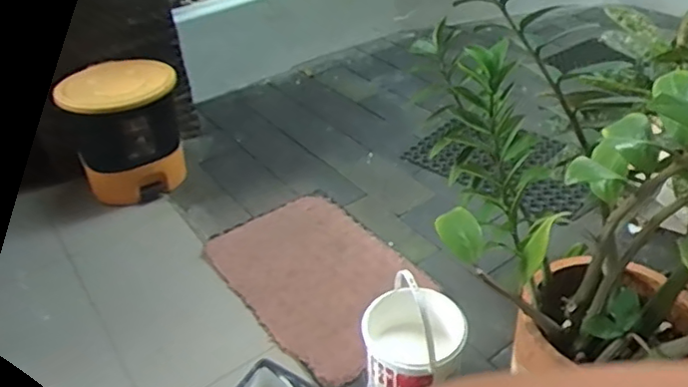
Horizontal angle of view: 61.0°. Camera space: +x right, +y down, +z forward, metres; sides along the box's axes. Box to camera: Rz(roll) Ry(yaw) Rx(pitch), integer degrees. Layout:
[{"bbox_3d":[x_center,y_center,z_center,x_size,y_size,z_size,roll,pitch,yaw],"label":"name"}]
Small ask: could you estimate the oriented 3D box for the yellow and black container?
[{"bbox_3d":[-0.618,-0.170,1.711,0.317,0.361,0.311,-17,39,-15],"label":"yellow and black container"}]

